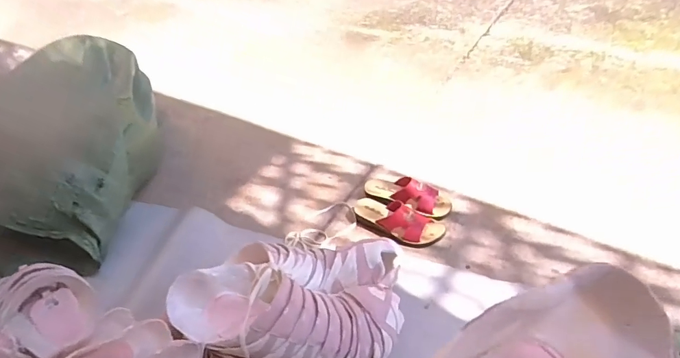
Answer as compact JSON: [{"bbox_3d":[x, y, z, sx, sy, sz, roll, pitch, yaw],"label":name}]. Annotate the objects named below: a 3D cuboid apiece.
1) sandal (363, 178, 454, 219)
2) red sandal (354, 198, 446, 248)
[{"bbox_3d":[0.169,0.036,1.087,0.225,0.067,0.085,15,48,22],"label":"sandal"},{"bbox_3d":[0.137,0.096,1.032,0.228,0.075,0.087,17,48,24],"label":"red sandal"}]

